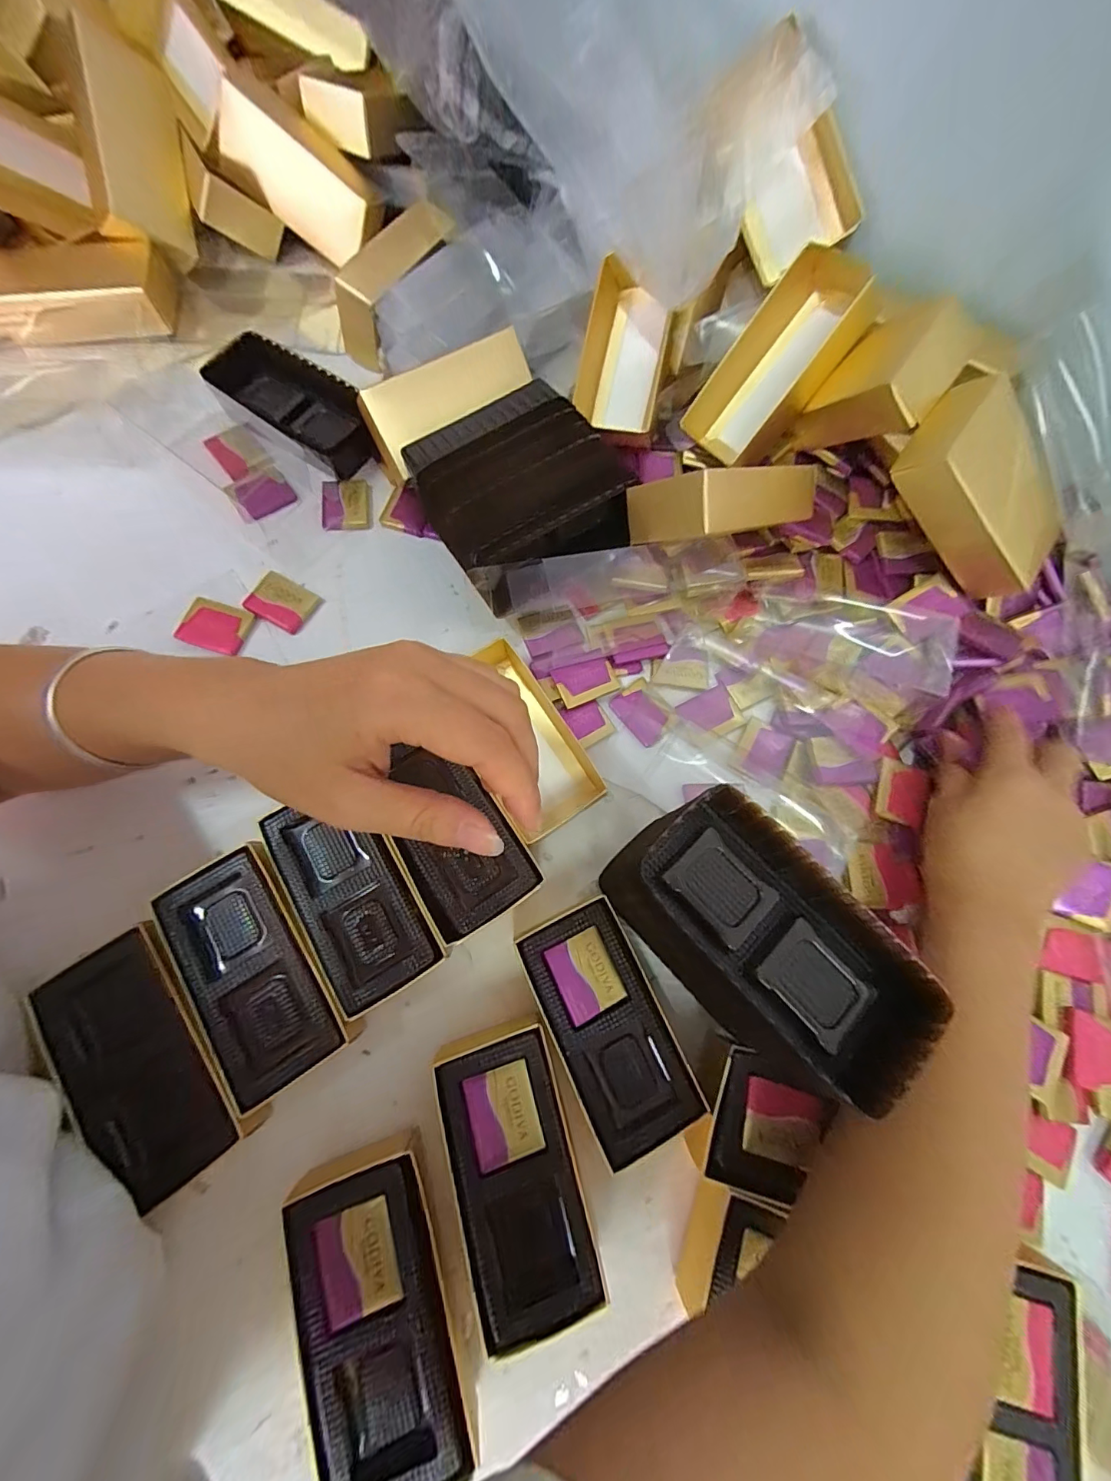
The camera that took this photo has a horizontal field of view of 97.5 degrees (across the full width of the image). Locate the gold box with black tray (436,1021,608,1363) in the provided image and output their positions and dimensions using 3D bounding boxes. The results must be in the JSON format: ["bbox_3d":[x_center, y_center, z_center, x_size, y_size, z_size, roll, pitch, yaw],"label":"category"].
[{"bbox_3d":[-0.019,0.204,0.236,0.056,0.030,0.120,-14,74,-9],"label":"gold box with black tray"}]

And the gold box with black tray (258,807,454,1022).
[{"bbox_3d":[-0.108,0.083,0.268,0.059,0.032,0.109,-31,78,-13],"label":"gold box with black tray"}]

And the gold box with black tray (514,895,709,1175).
[{"bbox_3d":[0.027,0.147,0.259,0.054,0.030,0.112,-23,76,-11],"label":"gold box with black tray"}]

